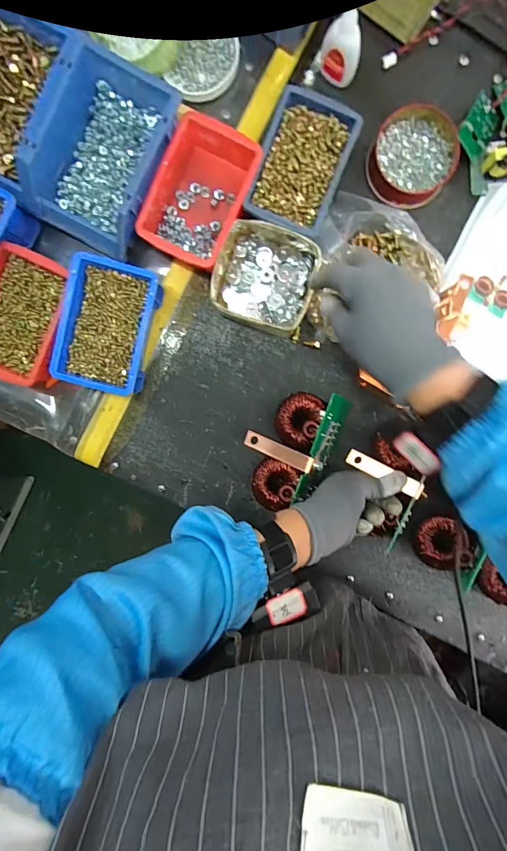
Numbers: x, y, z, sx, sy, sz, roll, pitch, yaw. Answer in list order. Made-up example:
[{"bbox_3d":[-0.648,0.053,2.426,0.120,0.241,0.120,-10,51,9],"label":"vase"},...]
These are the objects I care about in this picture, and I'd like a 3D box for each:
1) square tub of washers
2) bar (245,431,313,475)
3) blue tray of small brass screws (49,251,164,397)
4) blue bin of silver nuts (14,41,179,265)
[{"bbox_3d":[0.014,-0.179,0.465,0.113,0.050,0.112,18,96,-2],"label":"square tub of washers"},{"bbox_3d":[0.030,0.031,0.452,0.087,0.011,0.021,24,96,21],"label":"bar"},{"bbox_3d":[-0.174,-0.118,0.464,0.097,0.055,0.147,13,96,-2],"label":"blue tray of small brass screws"},{"bbox_3d":[-0.170,-0.310,0.438,0.130,0.063,0.186,27,96,-3],"label":"blue bin of silver nuts"}]

